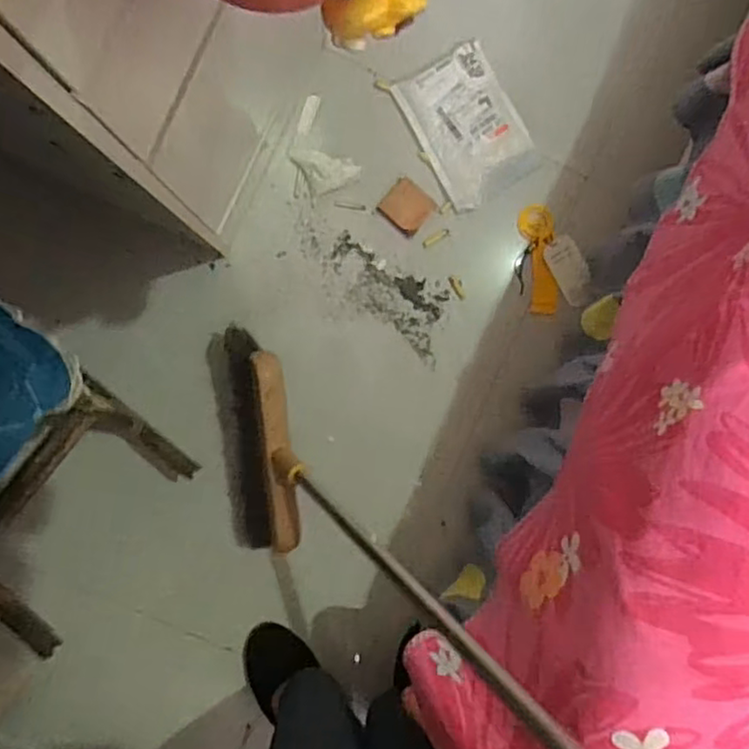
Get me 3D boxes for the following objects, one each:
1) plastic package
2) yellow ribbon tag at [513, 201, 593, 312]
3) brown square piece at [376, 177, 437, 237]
[{"bbox_3d":[0.128,-0.340,0.912,0.139,0.019,0.191,-33,94,-3],"label":"plastic package"},{"bbox_3d":[0.242,-0.162,0.932,0.092,0.019,0.147,-16,93,-4],"label":"yellow ribbon tag"},{"bbox_3d":[0.046,-0.230,0.918,0.065,0.008,0.062,38,89,-5],"label":"brown square piece"}]

